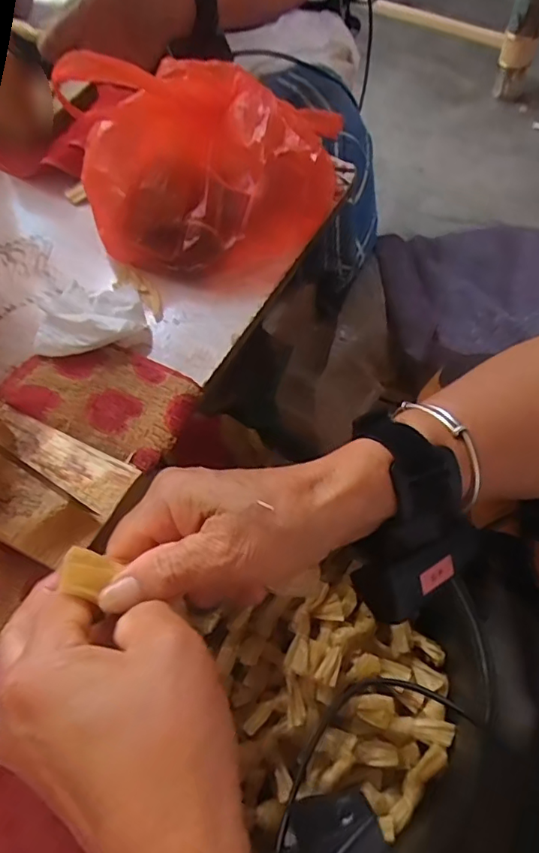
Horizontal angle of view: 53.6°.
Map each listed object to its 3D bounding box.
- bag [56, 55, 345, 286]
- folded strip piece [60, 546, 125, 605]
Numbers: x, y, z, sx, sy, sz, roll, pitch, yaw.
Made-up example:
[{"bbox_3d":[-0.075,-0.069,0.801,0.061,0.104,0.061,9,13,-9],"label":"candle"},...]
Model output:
[{"bbox_3d":[-0.037,-0.225,0.427,0.215,0.114,0.187,-8,57,0],"label":"bag"},{"bbox_3d":[-0.074,0.061,0.220,0.005,0.023,0.018,-30,39,40],"label":"folded strip piece"}]

